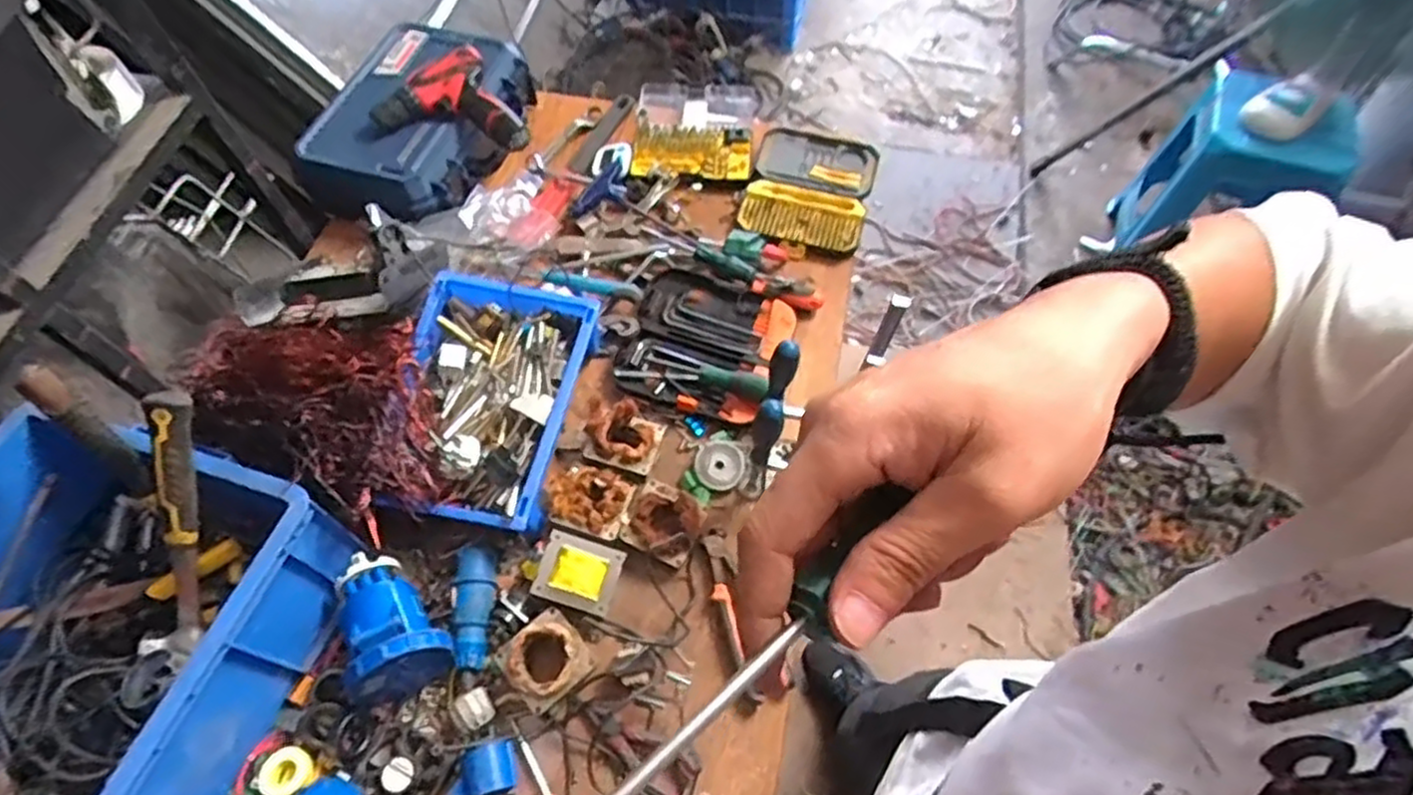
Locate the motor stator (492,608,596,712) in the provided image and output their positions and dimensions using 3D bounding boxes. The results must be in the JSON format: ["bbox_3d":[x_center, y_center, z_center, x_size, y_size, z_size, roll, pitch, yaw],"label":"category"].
[{"bbox_3d":[-0.170,0.278,0.781,0.080,0.046,0.079,-38,65,-19],"label":"motor stator"}]

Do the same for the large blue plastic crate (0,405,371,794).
[{"bbox_3d":[-0.626,0.290,0.708,0.380,0.181,0.460,13,61,10],"label":"large blue plastic crate"}]

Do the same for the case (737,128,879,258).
[{"bbox_3d":[0.163,-0.332,1.169,0.190,0.040,0.266,15,61,10],"label":"case"}]

